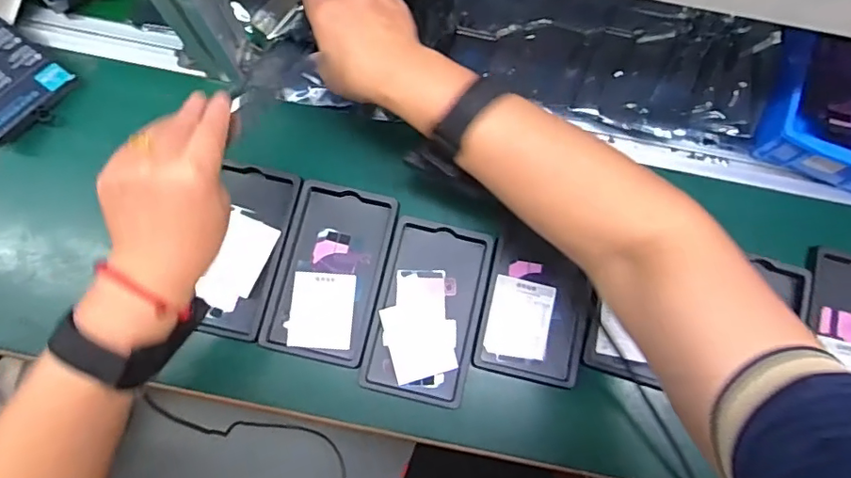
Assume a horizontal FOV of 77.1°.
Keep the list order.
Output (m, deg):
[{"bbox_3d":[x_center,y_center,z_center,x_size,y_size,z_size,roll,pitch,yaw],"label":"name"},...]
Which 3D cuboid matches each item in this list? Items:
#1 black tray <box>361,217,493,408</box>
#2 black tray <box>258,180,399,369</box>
[{"bbox_3d":[0.003,0.064,0.492,0.091,0.014,0.160,12,75,1],"label":"black tray"},{"bbox_3d":[-0.087,0.029,0.496,0.095,0.014,0.159,12,76,1],"label":"black tray"}]

